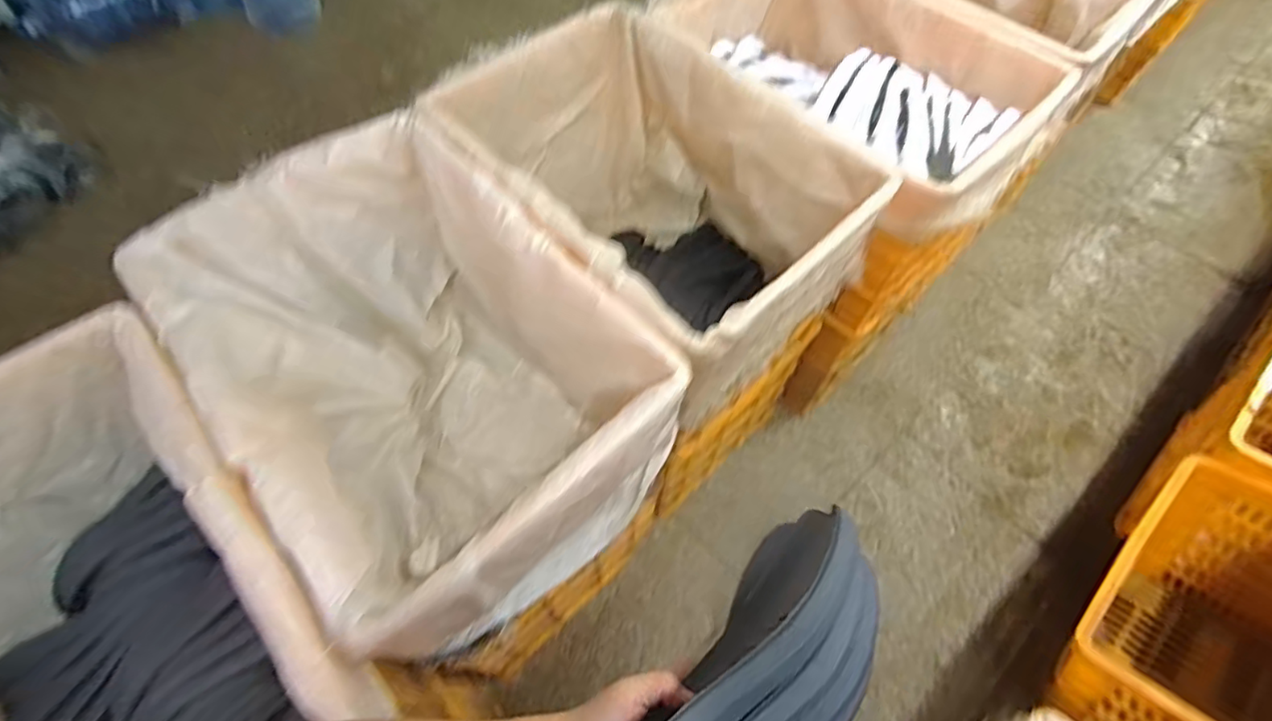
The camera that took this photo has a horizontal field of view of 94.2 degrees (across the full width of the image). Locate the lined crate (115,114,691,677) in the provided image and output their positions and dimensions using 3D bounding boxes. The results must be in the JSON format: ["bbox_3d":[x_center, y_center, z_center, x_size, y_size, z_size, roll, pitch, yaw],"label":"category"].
[{"bbox_3d":[-0.301,0.039,0.887,0.462,0.401,0.659,-39,68,-20],"label":"lined crate"}]

